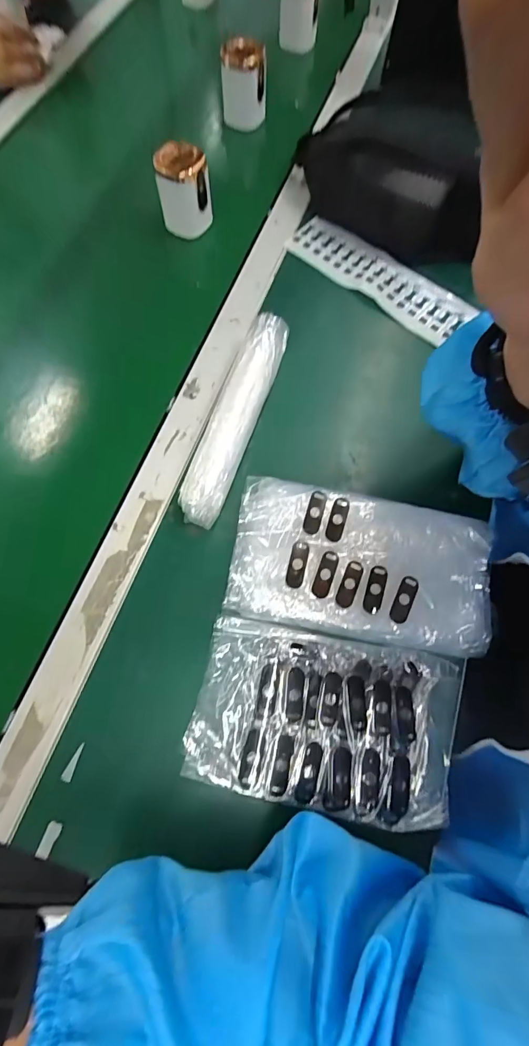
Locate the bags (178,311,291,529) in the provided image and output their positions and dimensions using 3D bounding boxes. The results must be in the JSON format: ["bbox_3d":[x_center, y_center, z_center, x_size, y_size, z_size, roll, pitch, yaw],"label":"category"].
[{"bbox_3d":[-0.026,-0.103,0.403,0.037,0.044,0.225,17,70,6],"label":"bags"}]

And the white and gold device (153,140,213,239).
[{"bbox_3d":[-0.097,-0.407,0.505,0.061,0.085,0.053,-5,69,-2],"label":"white and gold device"}]

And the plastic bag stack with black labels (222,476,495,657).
[{"bbox_3d":[0.082,0.035,0.358,0.216,0.025,0.121,11,69,3],"label":"plastic bag stack with black labels"}]

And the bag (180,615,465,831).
[{"bbox_3d":[0.049,0.154,0.326,0.201,0.012,0.126,11,69,4],"label":"bag"}]

